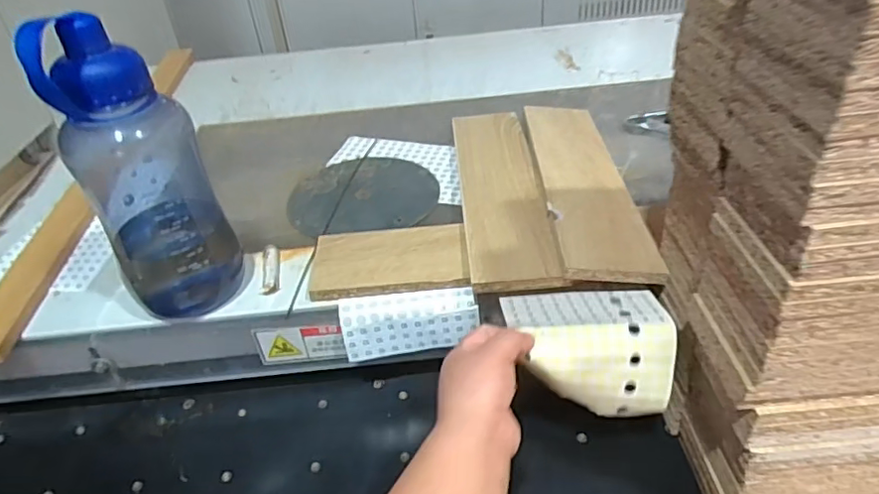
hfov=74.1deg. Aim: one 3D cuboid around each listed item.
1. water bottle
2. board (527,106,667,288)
[{"bbox_3d":[-0.259,-0.060,0.514,0.100,0.266,0.106,-26,42,-25],"label":"water bottle"},{"bbox_3d":[0.159,-0.081,0.658,0.091,0.013,0.366,3,36,-1],"label":"board"}]

